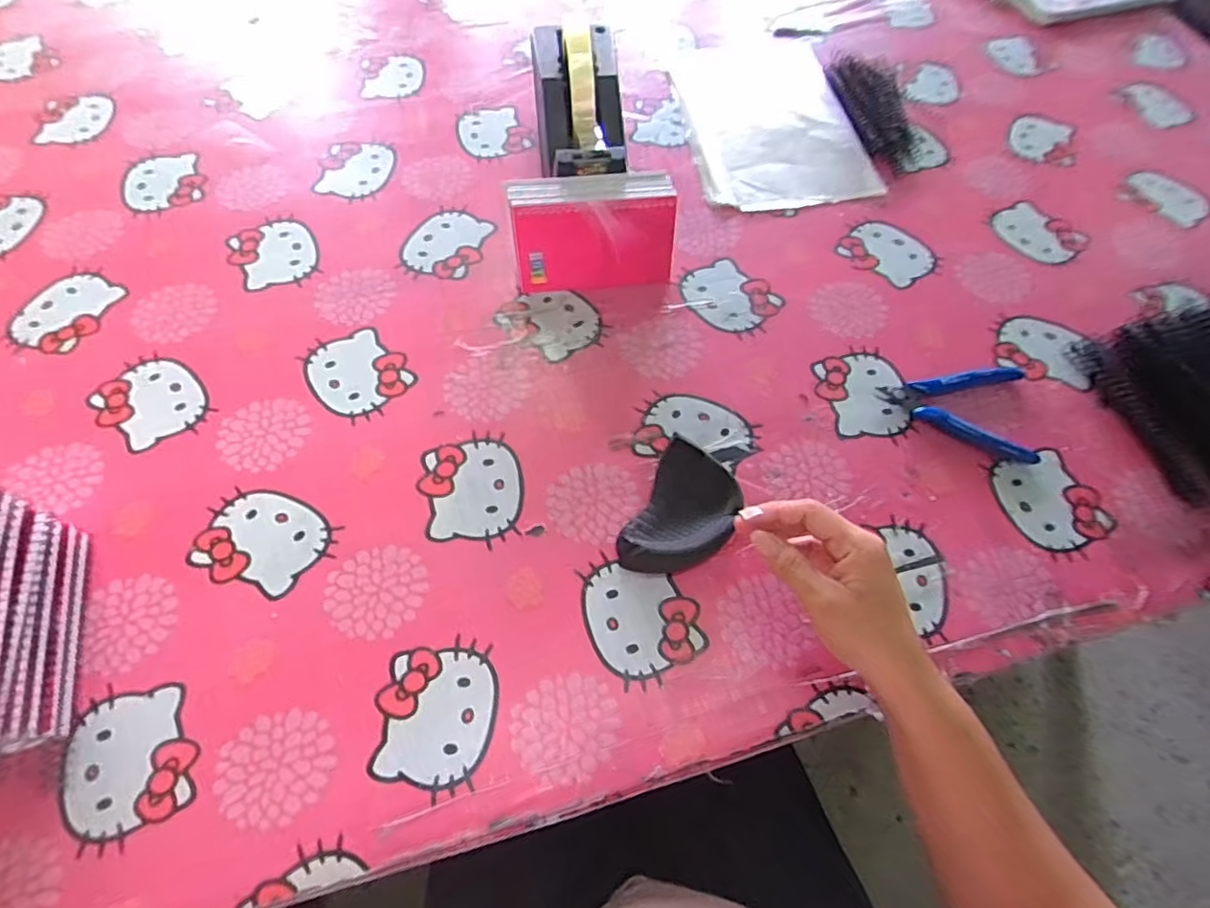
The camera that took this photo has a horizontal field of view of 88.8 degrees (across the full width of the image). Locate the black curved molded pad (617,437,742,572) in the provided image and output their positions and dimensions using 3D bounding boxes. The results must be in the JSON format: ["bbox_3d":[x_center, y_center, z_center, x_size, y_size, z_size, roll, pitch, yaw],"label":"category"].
[{"bbox_3d":[0.055,0.043,0.434,0.063,0.032,0.098,26,64,12],"label":"black curved molded pad"}]

